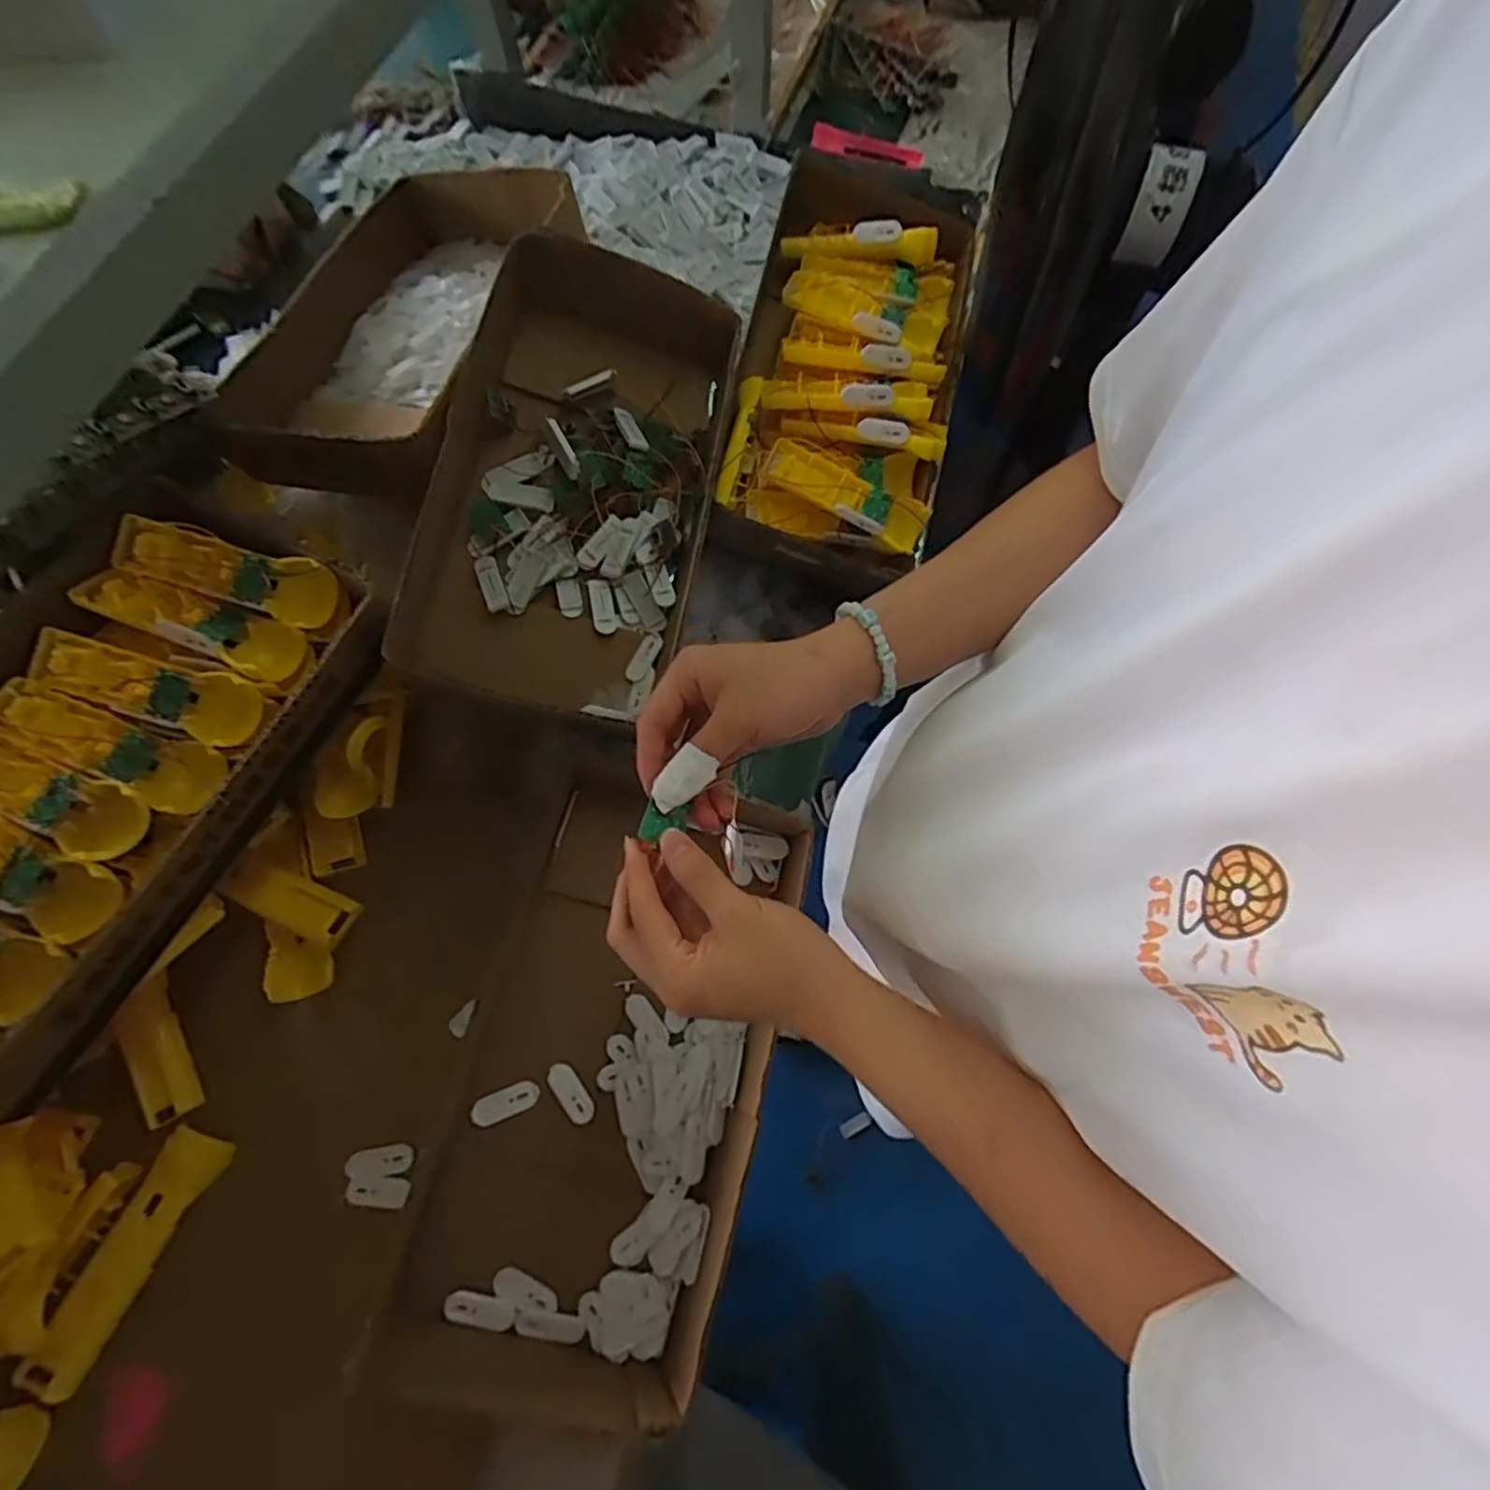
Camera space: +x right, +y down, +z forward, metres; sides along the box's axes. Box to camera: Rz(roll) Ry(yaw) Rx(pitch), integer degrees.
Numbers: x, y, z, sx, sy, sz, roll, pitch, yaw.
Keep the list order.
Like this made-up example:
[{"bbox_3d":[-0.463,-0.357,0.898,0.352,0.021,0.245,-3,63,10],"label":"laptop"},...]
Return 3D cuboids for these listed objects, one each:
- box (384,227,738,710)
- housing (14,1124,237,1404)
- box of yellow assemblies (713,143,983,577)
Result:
[{"bbox_3d":[-0.147,-0.227,0.630,0.225,0.128,0.427,8,70,2],"label":"box"},{"bbox_3d":[-0.440,0.365,0.506,0.040,0.034,0.157,20,71,6],"label":"housing"},{"bbox_3d":[0.108,-0.395,0.734,0.219,0.095,0.442,11,70,3],"label":"box of yellow assemblies"}]

